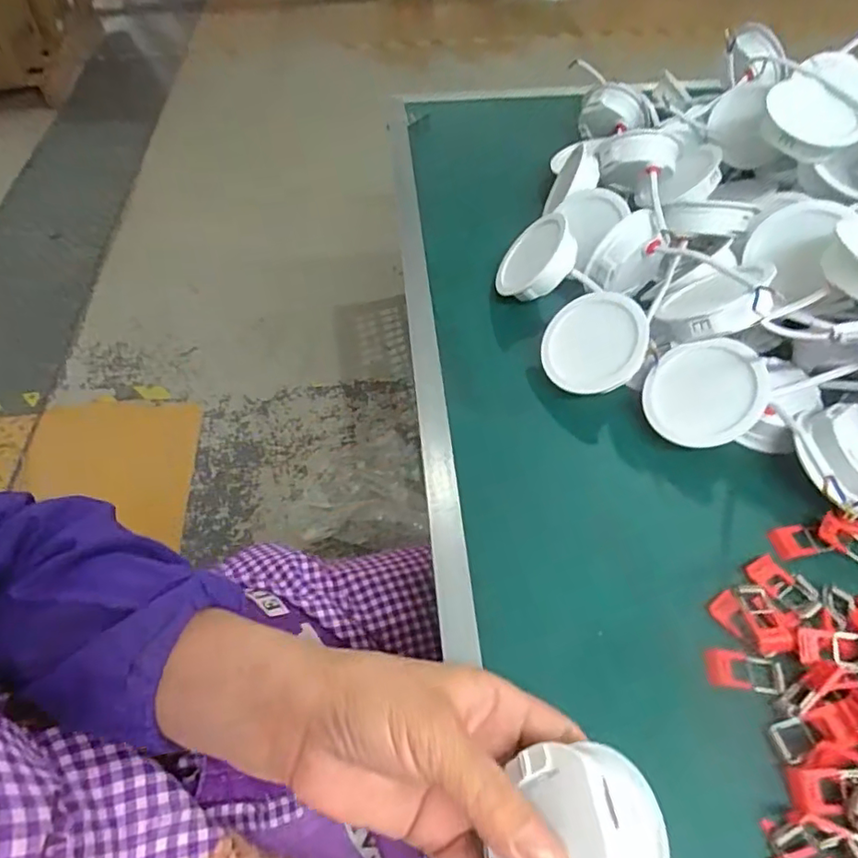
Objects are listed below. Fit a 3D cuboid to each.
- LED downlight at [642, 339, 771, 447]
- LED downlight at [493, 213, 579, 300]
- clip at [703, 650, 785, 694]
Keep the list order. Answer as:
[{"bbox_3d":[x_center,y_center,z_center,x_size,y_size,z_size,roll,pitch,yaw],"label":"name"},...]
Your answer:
[{"bbox_3d":[0.181,-0.024,0.373,0.068,0.030,0.060,-29,56,27],"label":"LED downlight"},{"bbox_3d":[0.084,-0.131,0.444,0.070,0.024,0.065,-33,43,36],"label":"LED downlight"},{"bbox_3d":[0.162,0.124,0.292,0.037,0.004,0.018,7,55,7],"label":"clip"}]

